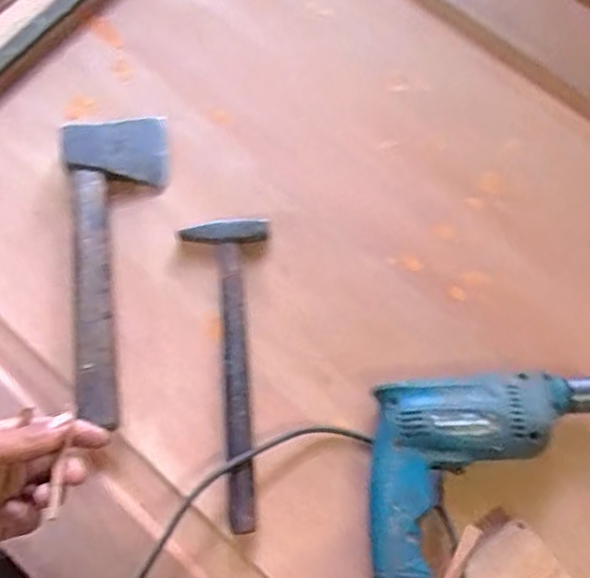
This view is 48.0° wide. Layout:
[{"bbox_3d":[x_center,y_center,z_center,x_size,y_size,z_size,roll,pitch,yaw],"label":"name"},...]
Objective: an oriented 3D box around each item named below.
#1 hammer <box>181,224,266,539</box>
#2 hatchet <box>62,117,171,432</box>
[{"bbox_3d":[-0.067,0.071,0.619,0.078,0.027,0.290,-1,73,0],"label":"hammer"},{"bbox_3d":[-0.165,-0.027,0.647,0.105,0.035,0.315,-9,73,-2],"label":"hatchet"}]

